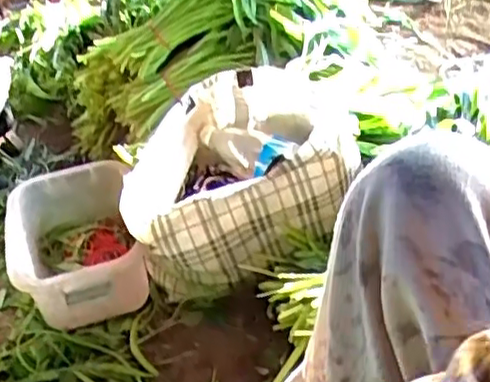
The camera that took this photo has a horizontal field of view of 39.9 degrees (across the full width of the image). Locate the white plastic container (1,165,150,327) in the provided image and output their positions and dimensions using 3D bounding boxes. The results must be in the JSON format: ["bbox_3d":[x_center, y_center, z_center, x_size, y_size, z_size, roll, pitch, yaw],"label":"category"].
[{"bbox_3d":[-0.232,0.075,0.959,0.188,0.109,0.259,-14,41,-8],"label":"white plastic container"}]

